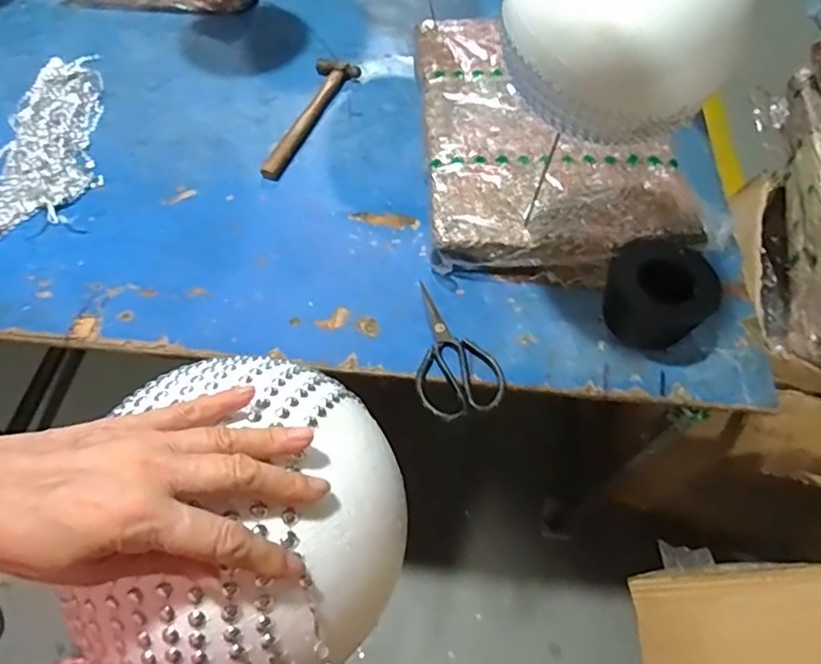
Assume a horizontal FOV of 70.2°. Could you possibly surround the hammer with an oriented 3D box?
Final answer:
[{"bbox_3d":[-0.154,-0.326,0.878,0.061,0.022,0.265,16,58,8],"label":"hammer"}]

